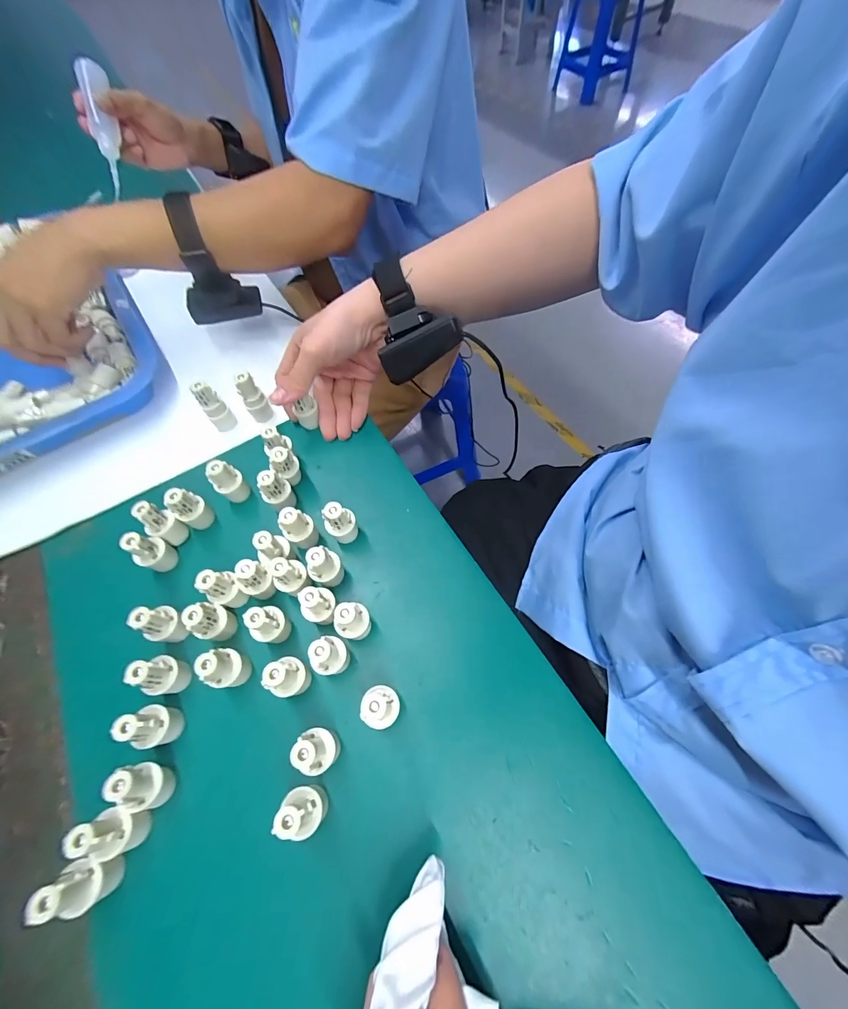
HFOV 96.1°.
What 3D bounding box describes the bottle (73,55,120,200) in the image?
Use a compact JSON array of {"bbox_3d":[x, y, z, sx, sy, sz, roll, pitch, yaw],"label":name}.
[{"bbox_3d":[-0.401,-0.467,0.470,0.032,0.030,0.146,-9,99,-1],"label":"bottle"}]

